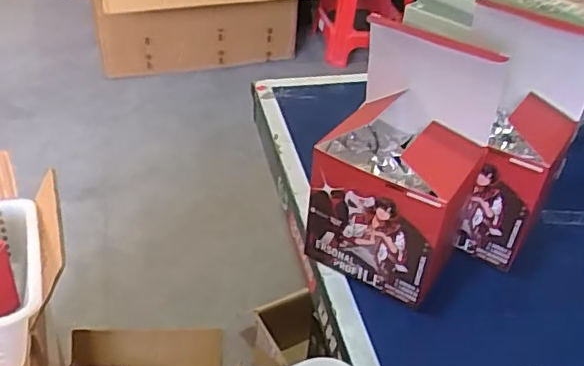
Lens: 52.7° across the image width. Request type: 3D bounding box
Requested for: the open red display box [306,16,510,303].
[{"bbox_3d":[0.084,-0.013,0.447,0.108,0.188,0.097,23,42,23],"label":"open red display box"}]

